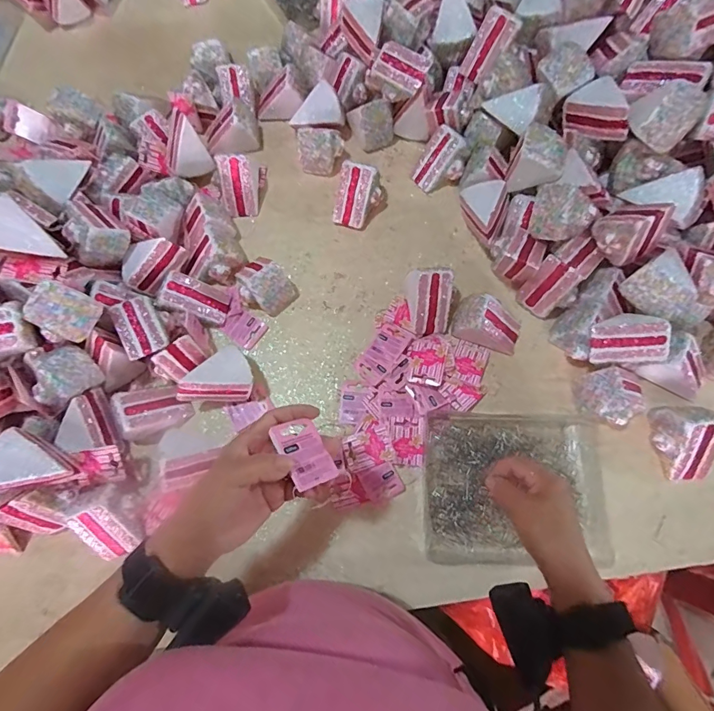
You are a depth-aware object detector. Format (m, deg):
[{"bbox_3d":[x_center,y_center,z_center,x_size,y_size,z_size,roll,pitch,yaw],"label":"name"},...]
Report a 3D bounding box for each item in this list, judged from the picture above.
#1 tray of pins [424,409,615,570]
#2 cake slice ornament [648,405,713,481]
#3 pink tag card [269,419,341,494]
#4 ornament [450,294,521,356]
[{"bbox_3d":[0.202,0.166,0.518,0.223,0.028,0.188,3,74,-1],"label":"tray of pins"},{"bbox_3d":[0.416,0.108,0.509,0.065,0.067,0.092,-3,73,3],"label":"cake slice ornament"},{"bbox_3d":[-0.044,0.084,0.351,0.044,0.004,0.059,-10,61,-46],"label":"pink tag card"},{"bbox_3d":[0.182,-0.042,0.559,0.097,0.072,0.061,16,75,8],"label":"ornament"}]

